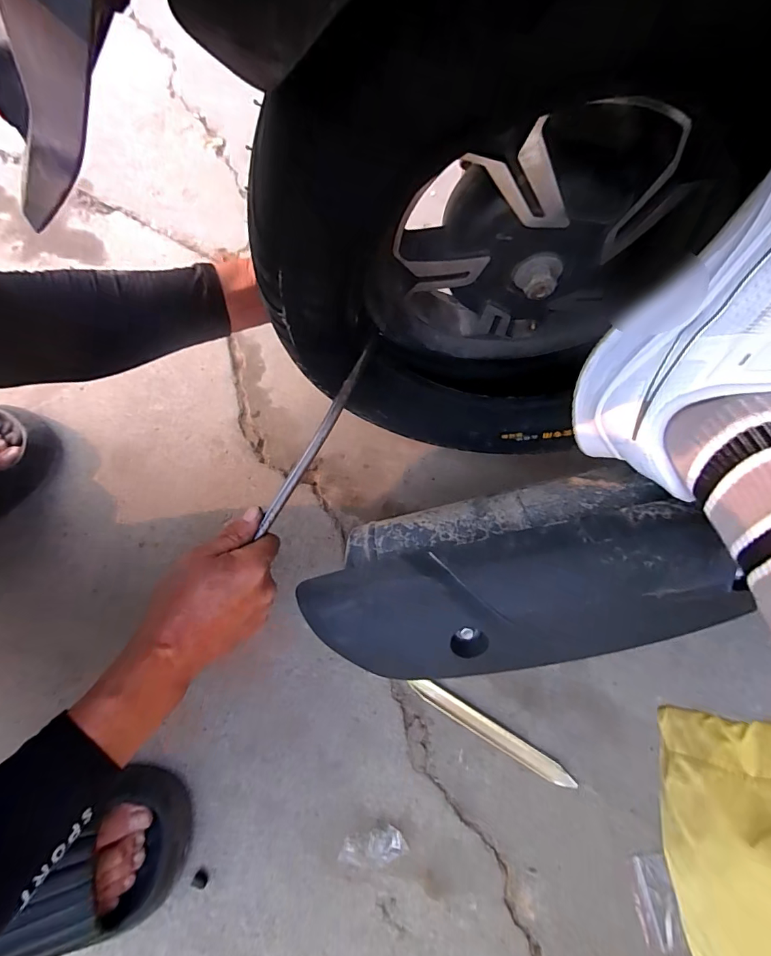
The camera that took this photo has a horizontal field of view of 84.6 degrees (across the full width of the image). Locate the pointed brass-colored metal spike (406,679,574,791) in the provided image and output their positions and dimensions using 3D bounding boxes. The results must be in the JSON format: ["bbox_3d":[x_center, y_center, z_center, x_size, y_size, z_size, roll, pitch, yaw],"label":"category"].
[{"bbox_3d":[0.108,0.262,0.436,0.182,0.008,0.021,30,77,8],"label":"pointed brass-colored metal spike"}]

